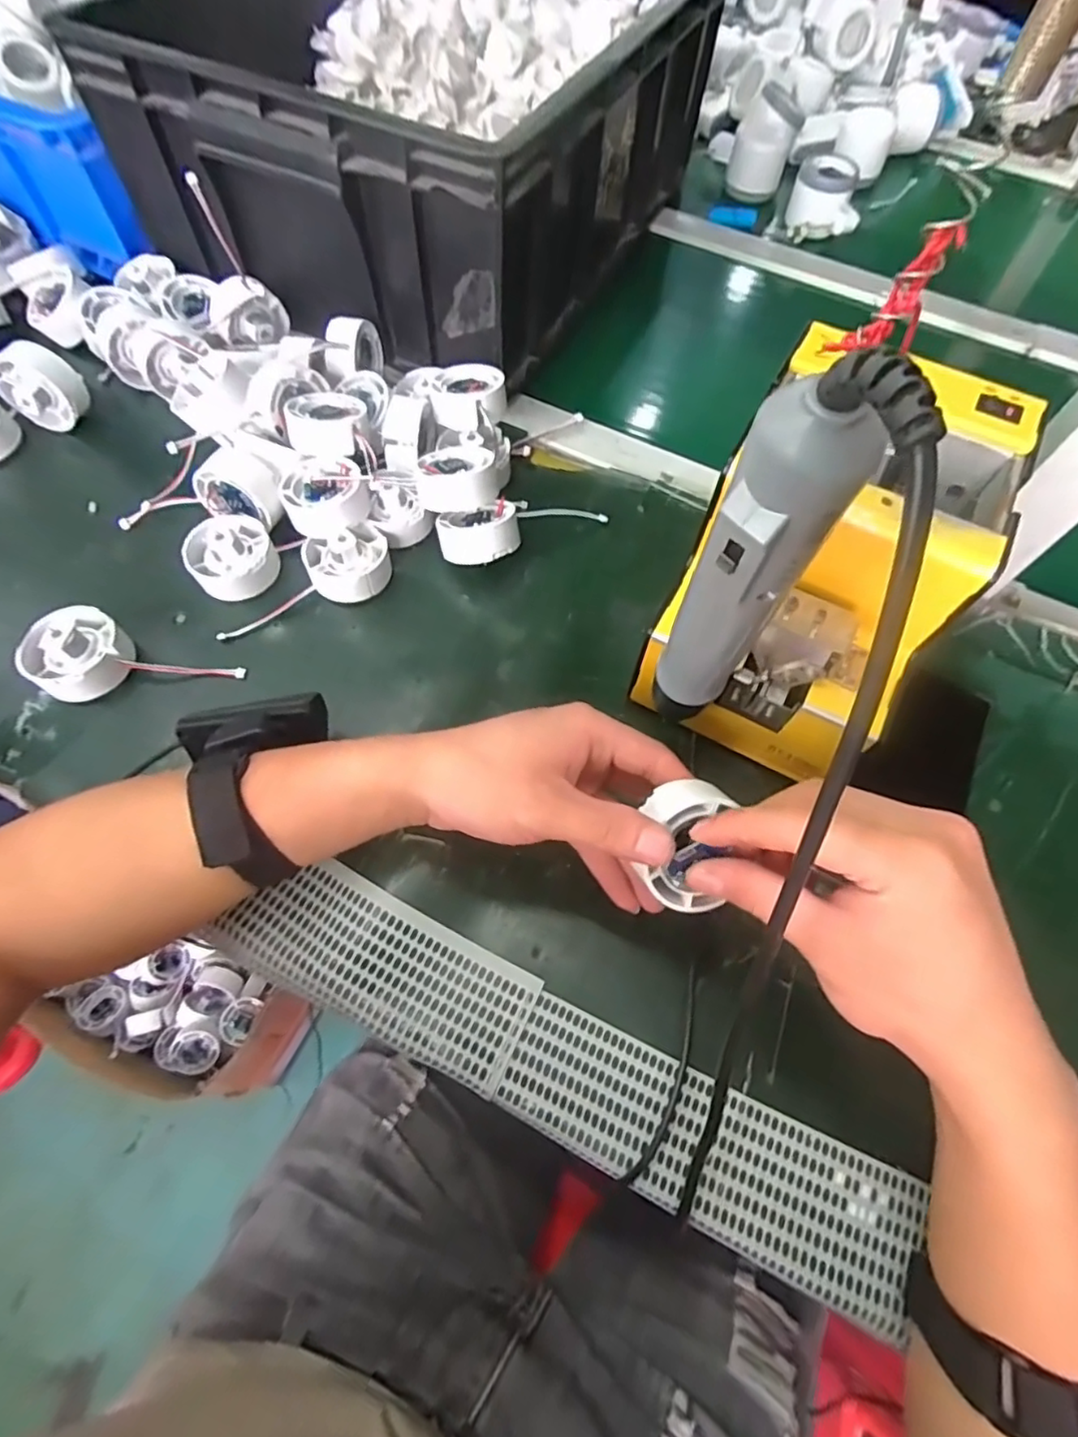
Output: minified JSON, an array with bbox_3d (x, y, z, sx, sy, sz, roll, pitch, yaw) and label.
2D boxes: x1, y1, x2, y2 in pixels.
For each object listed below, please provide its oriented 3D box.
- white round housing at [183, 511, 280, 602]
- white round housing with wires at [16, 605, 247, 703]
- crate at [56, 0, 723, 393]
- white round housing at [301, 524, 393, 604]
[{"bbox_3d":[-0.210,-0.115,0.419,0.055,0.032,0.060,1,64,-2],"label":"white round housing"},{"bbox_3d":[-0.252,-0.031,0.377,0.117,0.032,0.055,16,64,5],"label":"white round housing with wires"},{"bbox_3d":[-0.097,-0.524,0.552,0.377,0.179,0.448,26,65,10],"label":"crate"},{"bbox_3d":[-0.128,-0.105,0.419,0.055,0.032,0.048,-20,67,-12],"label":"white round housing"}]

